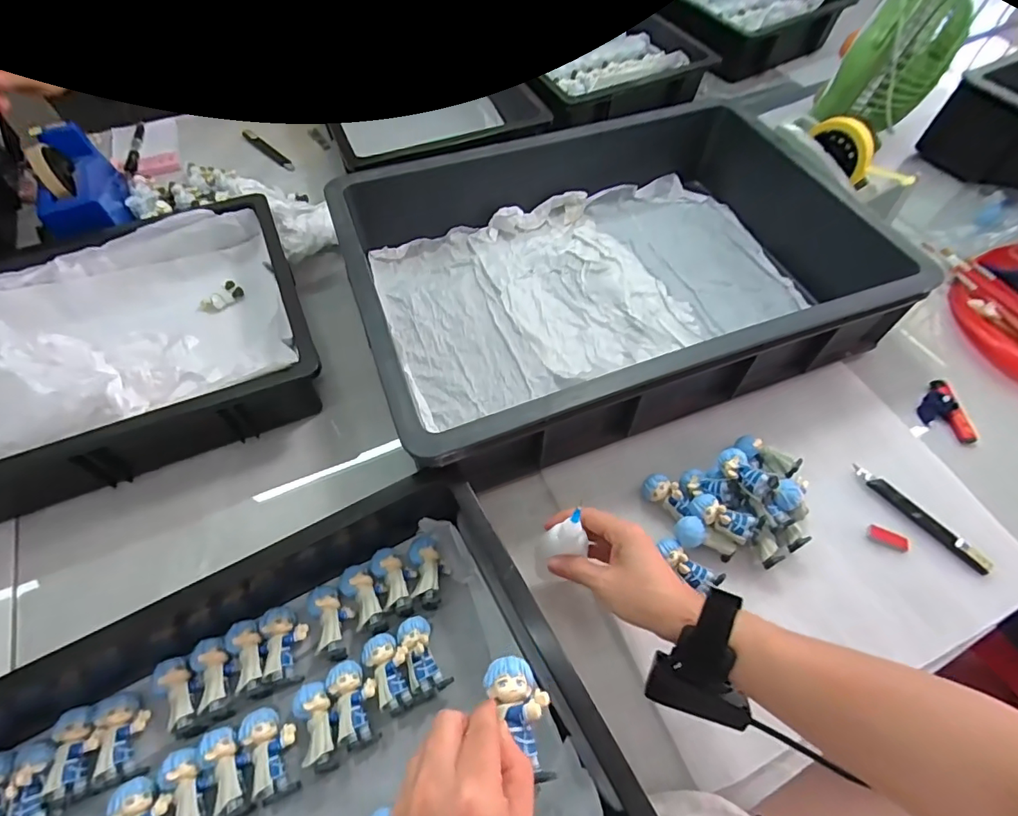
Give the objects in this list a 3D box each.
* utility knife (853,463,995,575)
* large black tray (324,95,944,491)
[{"bbox_3d":[0.415,0.108,0.500,0.015,0.009,0.138,-33,65,-19],"label":"utility knife"},{"bbox_3d":[0.117,-0.178,0.610,0.588,0.111,0.411,-17,61,-12],"label":"large black tray"}]

